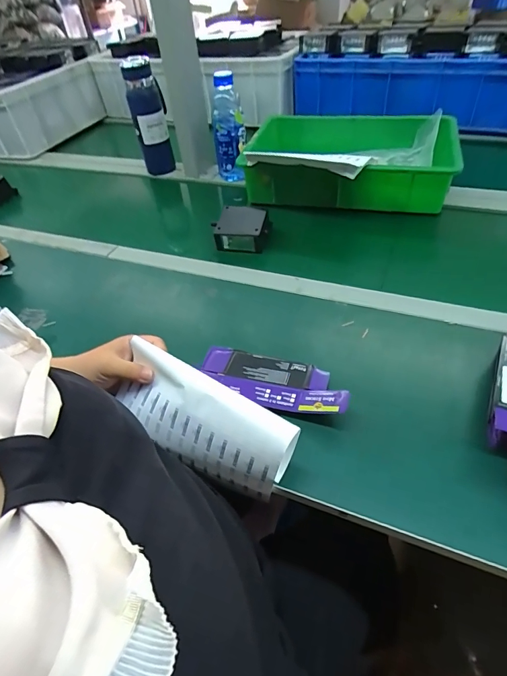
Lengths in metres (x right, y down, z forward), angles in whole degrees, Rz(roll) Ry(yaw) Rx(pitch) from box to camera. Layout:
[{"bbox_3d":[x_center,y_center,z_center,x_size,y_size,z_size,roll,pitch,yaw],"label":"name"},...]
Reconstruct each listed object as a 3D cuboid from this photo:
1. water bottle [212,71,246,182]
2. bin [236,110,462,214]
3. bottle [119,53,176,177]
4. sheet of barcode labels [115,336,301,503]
[{"bbox_3d":[-0.055,-0.456,0.857,0.070,0.205,0.064,-8,45,-1],"label":"water bottle"},{"bbox_3d":[0.196,-0.368,0.817,0.411,0.103,0.325,10,48,17],"label":"bin"},{"bbox_3d":[-0.244,-0.514,0.917,0.077,0.243,0.090,-12,45,-4],"label":"bottle"},{"bbox_3d":[-0.054,0.095,0.416,0.203,0.105,0.066,21,52,25],"label":"sheet of barcode labels"}]

